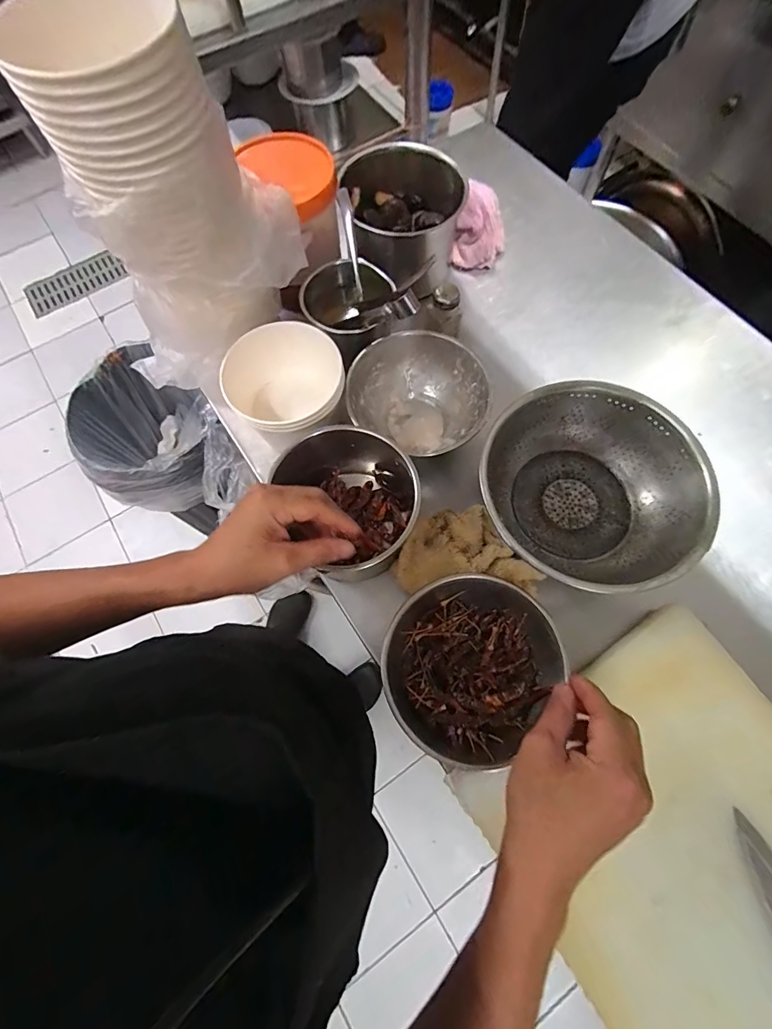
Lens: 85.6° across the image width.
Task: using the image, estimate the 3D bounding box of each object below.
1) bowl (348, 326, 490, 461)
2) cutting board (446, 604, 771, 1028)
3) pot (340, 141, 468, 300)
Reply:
[{"bbox_3d":[0.044,-0.148,0.530,0.165,0.077,0.144,23,73,10],"label":"bowl"},{"bbox_3d":[0.313,0.349,0.356,0.300,0.039,0.446,-36,73,-3],"label":"cutting board"},{"bbox_3d":[0.027,-0.410,0.599,0.150,0.132,0.170,-11,71,-2],"label":"pot"}]

